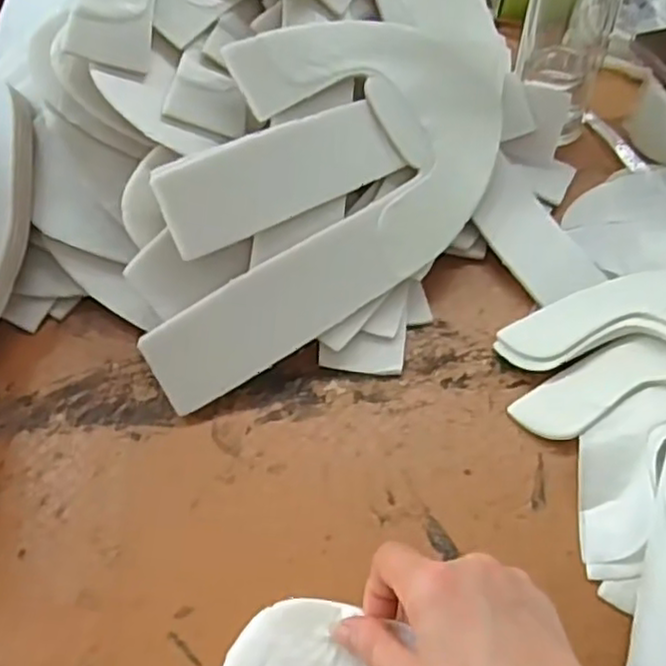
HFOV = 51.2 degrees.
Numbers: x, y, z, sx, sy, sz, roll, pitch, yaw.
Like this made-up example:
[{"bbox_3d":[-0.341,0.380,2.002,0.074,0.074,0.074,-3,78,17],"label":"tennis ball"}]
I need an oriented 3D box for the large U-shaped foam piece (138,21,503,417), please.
[{"bbox_3d":[-0.002,-0.116,0.490,0.356,0.047,0.185,-34,94,-17],"label":"large U-shaped foam piece"}]

